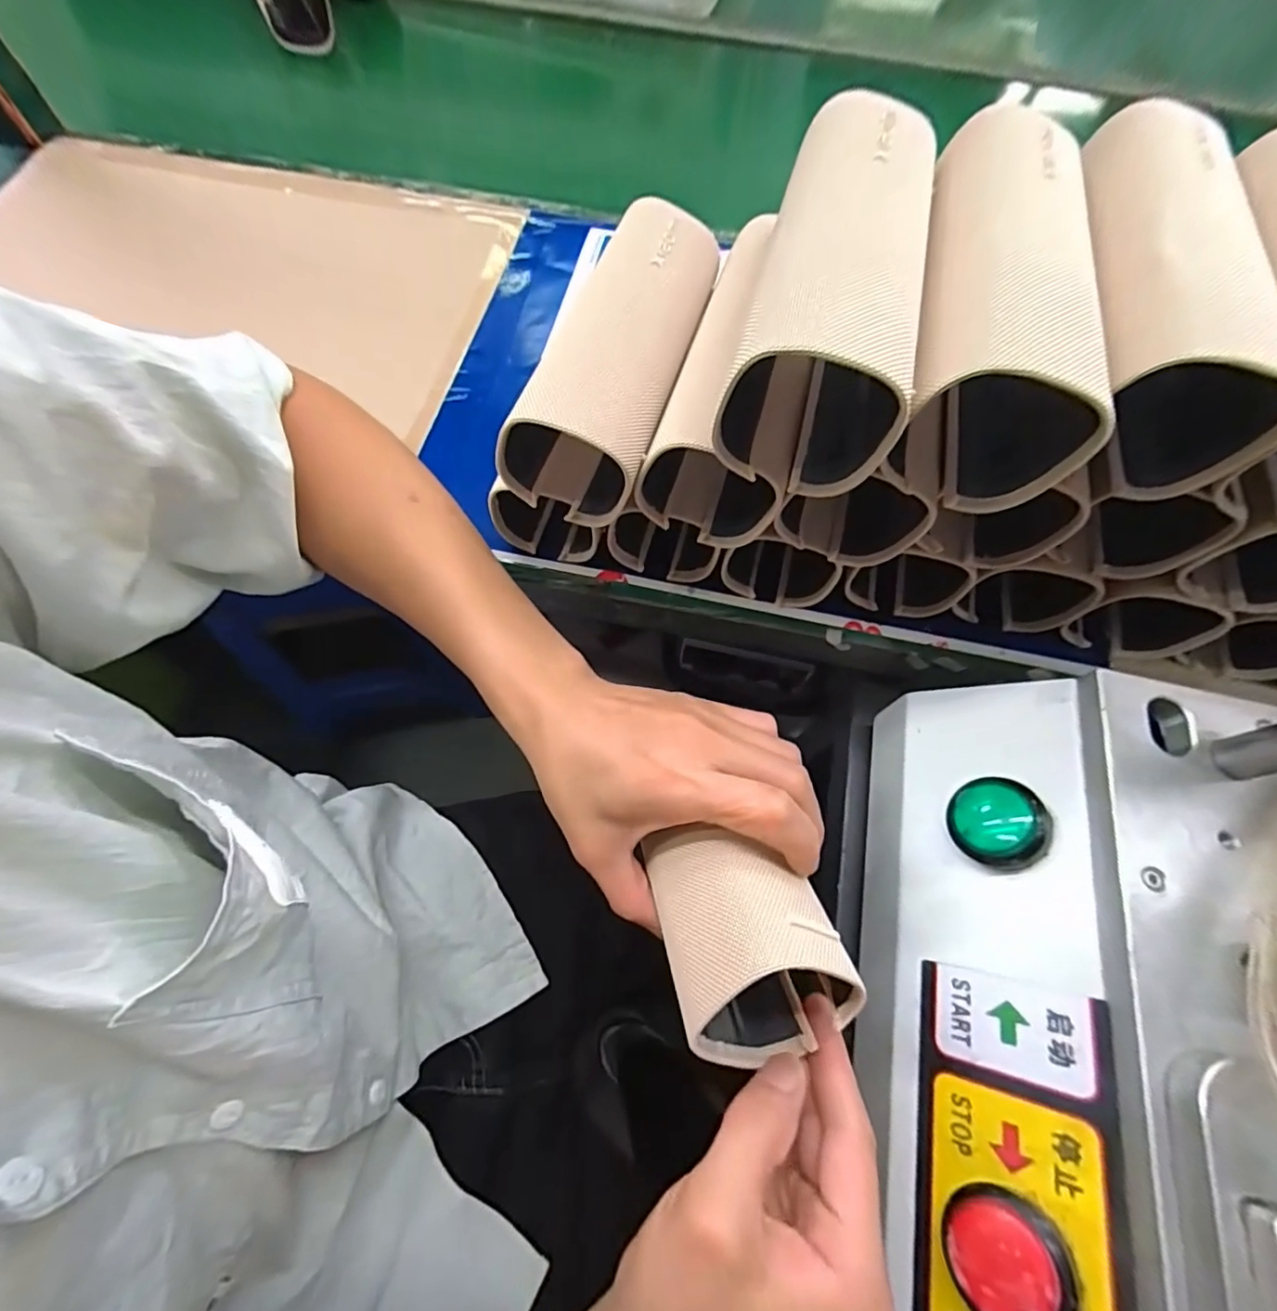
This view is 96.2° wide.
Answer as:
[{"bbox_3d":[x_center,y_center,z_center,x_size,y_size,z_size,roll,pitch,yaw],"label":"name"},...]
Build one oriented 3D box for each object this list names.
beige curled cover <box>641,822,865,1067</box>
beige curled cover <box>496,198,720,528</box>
[{"bbox_3d":[0.051,0.118,0.262,0.069,0.080,0.096,-41,31,20],"label":"beige curled cover"},{"bbox_3d":[-0.013,-0.169,0.322,0.075,0.070,0.191,16,66,5],"label":"beige curled cover"}]

